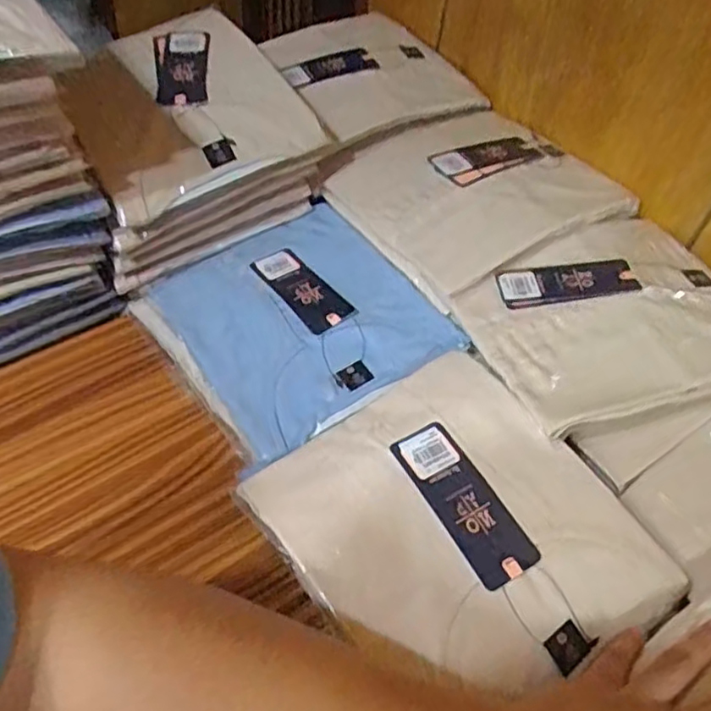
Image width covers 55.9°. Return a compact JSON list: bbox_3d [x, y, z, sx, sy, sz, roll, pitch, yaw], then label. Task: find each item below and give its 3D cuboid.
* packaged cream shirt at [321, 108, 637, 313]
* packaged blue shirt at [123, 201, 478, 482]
[{"bbox_3d":[0.116,-0.168,0.679,0.238,0.041,0.217,-26,58,-23],"label":"packaged cream shirt"},{"bbox_3d":[-0.058,-0.033,0.623,0.216,0.042,0.240,-26,60,-21],"label":"packaged blue shirt"}]

